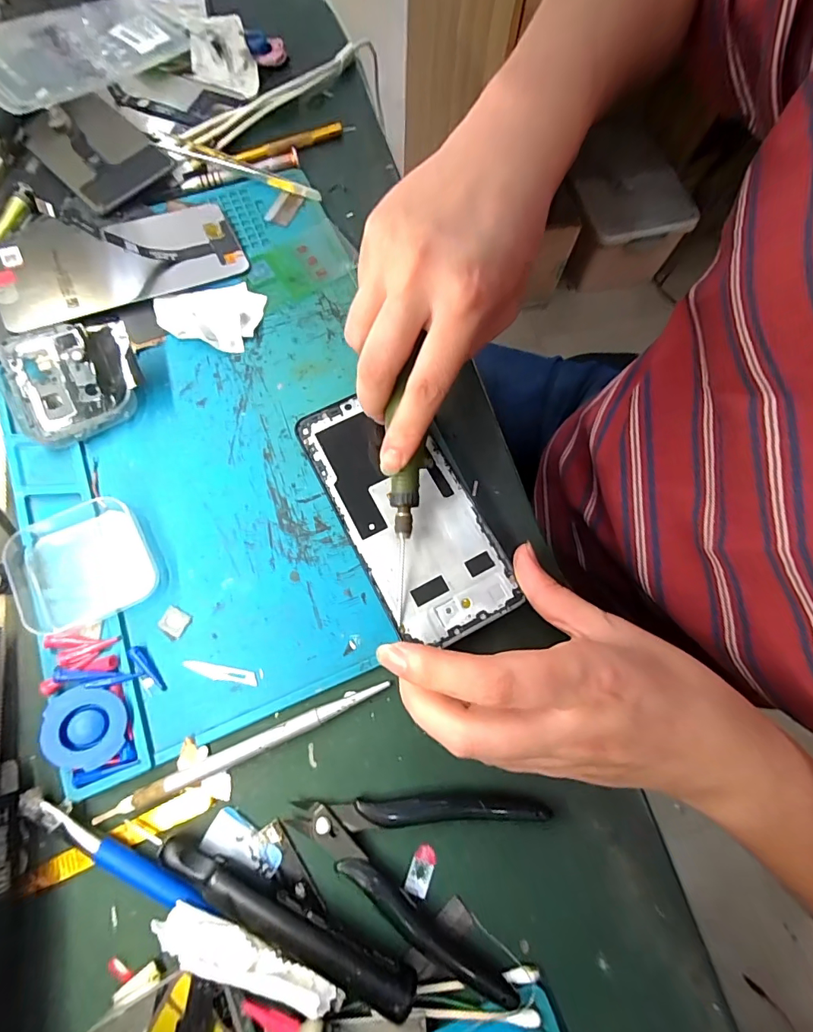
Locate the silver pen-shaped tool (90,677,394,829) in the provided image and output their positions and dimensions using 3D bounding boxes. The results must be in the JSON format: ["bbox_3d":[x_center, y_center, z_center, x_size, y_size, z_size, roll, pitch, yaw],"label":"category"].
[{"bbox_3d":[-0.077,0.114,0.222,0.143,0.010,0.009,-22,74,-9],"label":"silver pen-shaped tool"}]

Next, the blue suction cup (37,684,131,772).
[{"bbox_3d":[-0.155,0.102,0.218,0.034,0.008,0.036,-1,67,-26],"label":"blue suction cup"}]

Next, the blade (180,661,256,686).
[{"bbox_3d":[-0.098,0.082,0.235,0.040,0.004,0.007,10,71,1],"label":"blade"}]

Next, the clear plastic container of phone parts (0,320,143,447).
[{"bbox_3d":[-0.203,-0.084,0.275,0.077,0.026,0.068,-29,75,-11],"label":"clear plastic container of phone parts"}]

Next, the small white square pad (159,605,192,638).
[{"bbox_3d":[-0.126,0.057,0.243,0.015,0.004,0.013,28,73,7],"label":"small white square pad"}]

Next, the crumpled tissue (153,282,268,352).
[{"bbox_3d":[-0.136,-0.143,0.309,0.068,0.009,0.052,14,71,3],"label":"crumpled tissue"}]

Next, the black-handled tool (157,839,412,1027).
[{"bbox_3d":[-0.054,0.175,0.195,0.120,0.019,0.017,25,72,6],"label":"black-handled tool"}]

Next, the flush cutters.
[{"bbox_3d":[0.003,0.167,0.207,0.116,0.009,0.072,8,71,0],"label":"flush cutters"}]

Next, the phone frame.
[{"bbox_3d":[-0.002,-0.006,0.263,0.073,0.004,0.159,-28,73,-9],"label":"phone frame"}]

